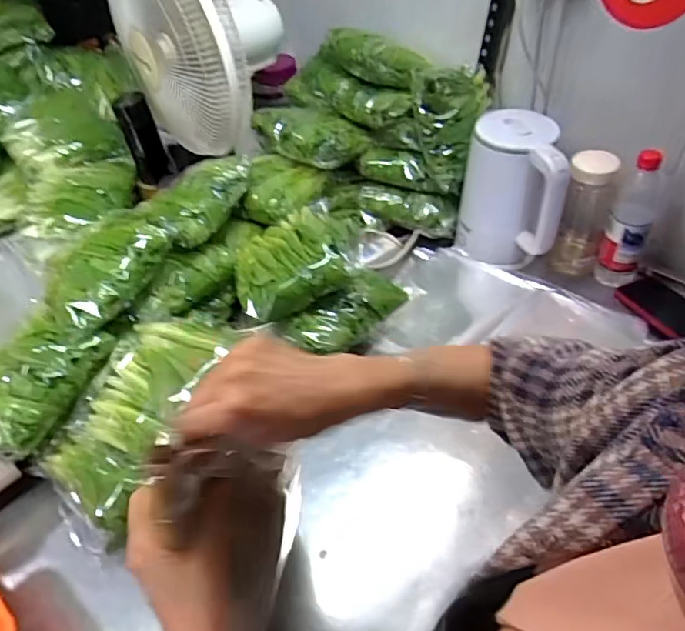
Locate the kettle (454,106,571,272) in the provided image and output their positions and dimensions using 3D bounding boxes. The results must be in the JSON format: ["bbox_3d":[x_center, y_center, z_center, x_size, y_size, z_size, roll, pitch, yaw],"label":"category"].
[{"bbox_3d":[0.278,-0.193,0.910,0.165,0.221,0.130,20,49,21],"label":"kettle"}]

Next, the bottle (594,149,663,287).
[{"bbox_3d":[0.442,-0.144,0.851,0.062,0.216,0.059,20,49,21],"label":"bottle"}]

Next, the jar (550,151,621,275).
[{"bbox_3d":[0.386,-0.158,0.890,0.075,0.202,0.069,20,49,21],"label":"jar"}]

